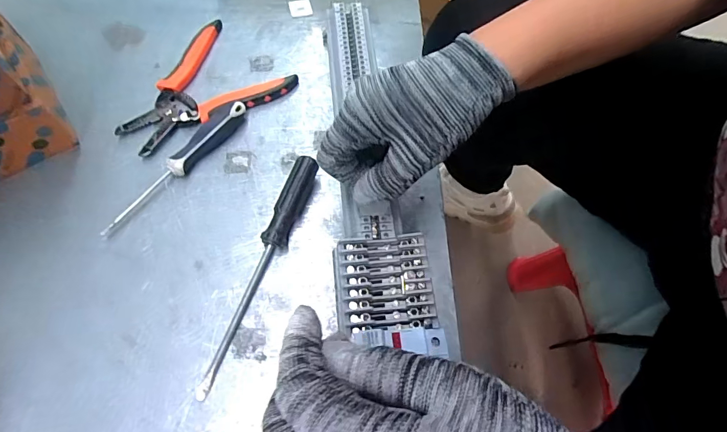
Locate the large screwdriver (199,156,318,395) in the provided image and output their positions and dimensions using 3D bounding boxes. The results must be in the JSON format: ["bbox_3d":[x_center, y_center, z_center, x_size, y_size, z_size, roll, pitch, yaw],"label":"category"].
[{"bbox_3d":[-0.080,0.041,0.321,0.019,0.019,0.194,19,70,5],"label":"large screwdriver"}]

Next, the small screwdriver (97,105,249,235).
[{"bbox_3d":[-0.161,-0.047,0.356,0.023,0.021,0.156,31,67,11],"label":"small screwdriver"}]

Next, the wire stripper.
[{"bbox_3d":[-0.161,-0.118,0.398,0.118,0.013,0.154,37,68,13],"label":"wire stripper"}]

